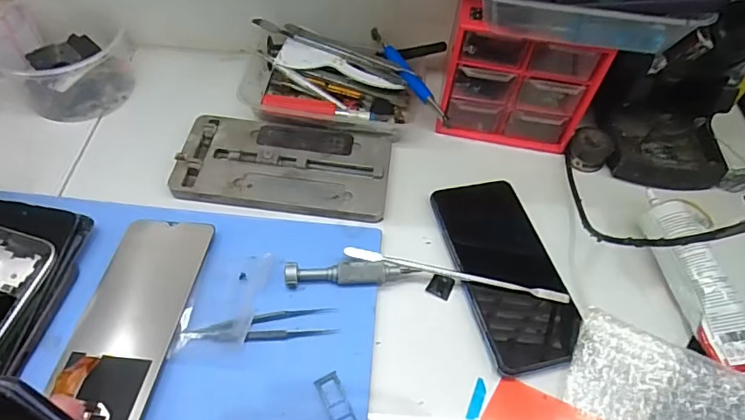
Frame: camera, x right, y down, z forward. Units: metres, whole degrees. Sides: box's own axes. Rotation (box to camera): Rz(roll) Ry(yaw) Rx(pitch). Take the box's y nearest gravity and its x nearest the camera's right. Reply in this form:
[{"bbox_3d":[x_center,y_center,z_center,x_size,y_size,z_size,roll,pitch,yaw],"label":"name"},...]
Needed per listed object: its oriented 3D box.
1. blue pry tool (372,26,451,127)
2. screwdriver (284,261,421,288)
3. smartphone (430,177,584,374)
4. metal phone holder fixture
[{"bbox_3d":[0.032,-0.125,0.471,0.014,0.012,0.131,-24,61,-20],"label":"blue pry tool"},{"bbox_3d":[-0.016,0.049,0.377,0.095,0.016,0.016,1,55,-5],"label":"screwdriver"},{"bbox_3d":[0.104,0.042,0.397,0.076,0.015,0.164,-9,56,-11],"label":"smartphone"},{"bbox_3d":[-0.076,-0.040,0.440,0.179,0.010,0.092,7,55,0],"label":"metal phone holder fixture"}]

